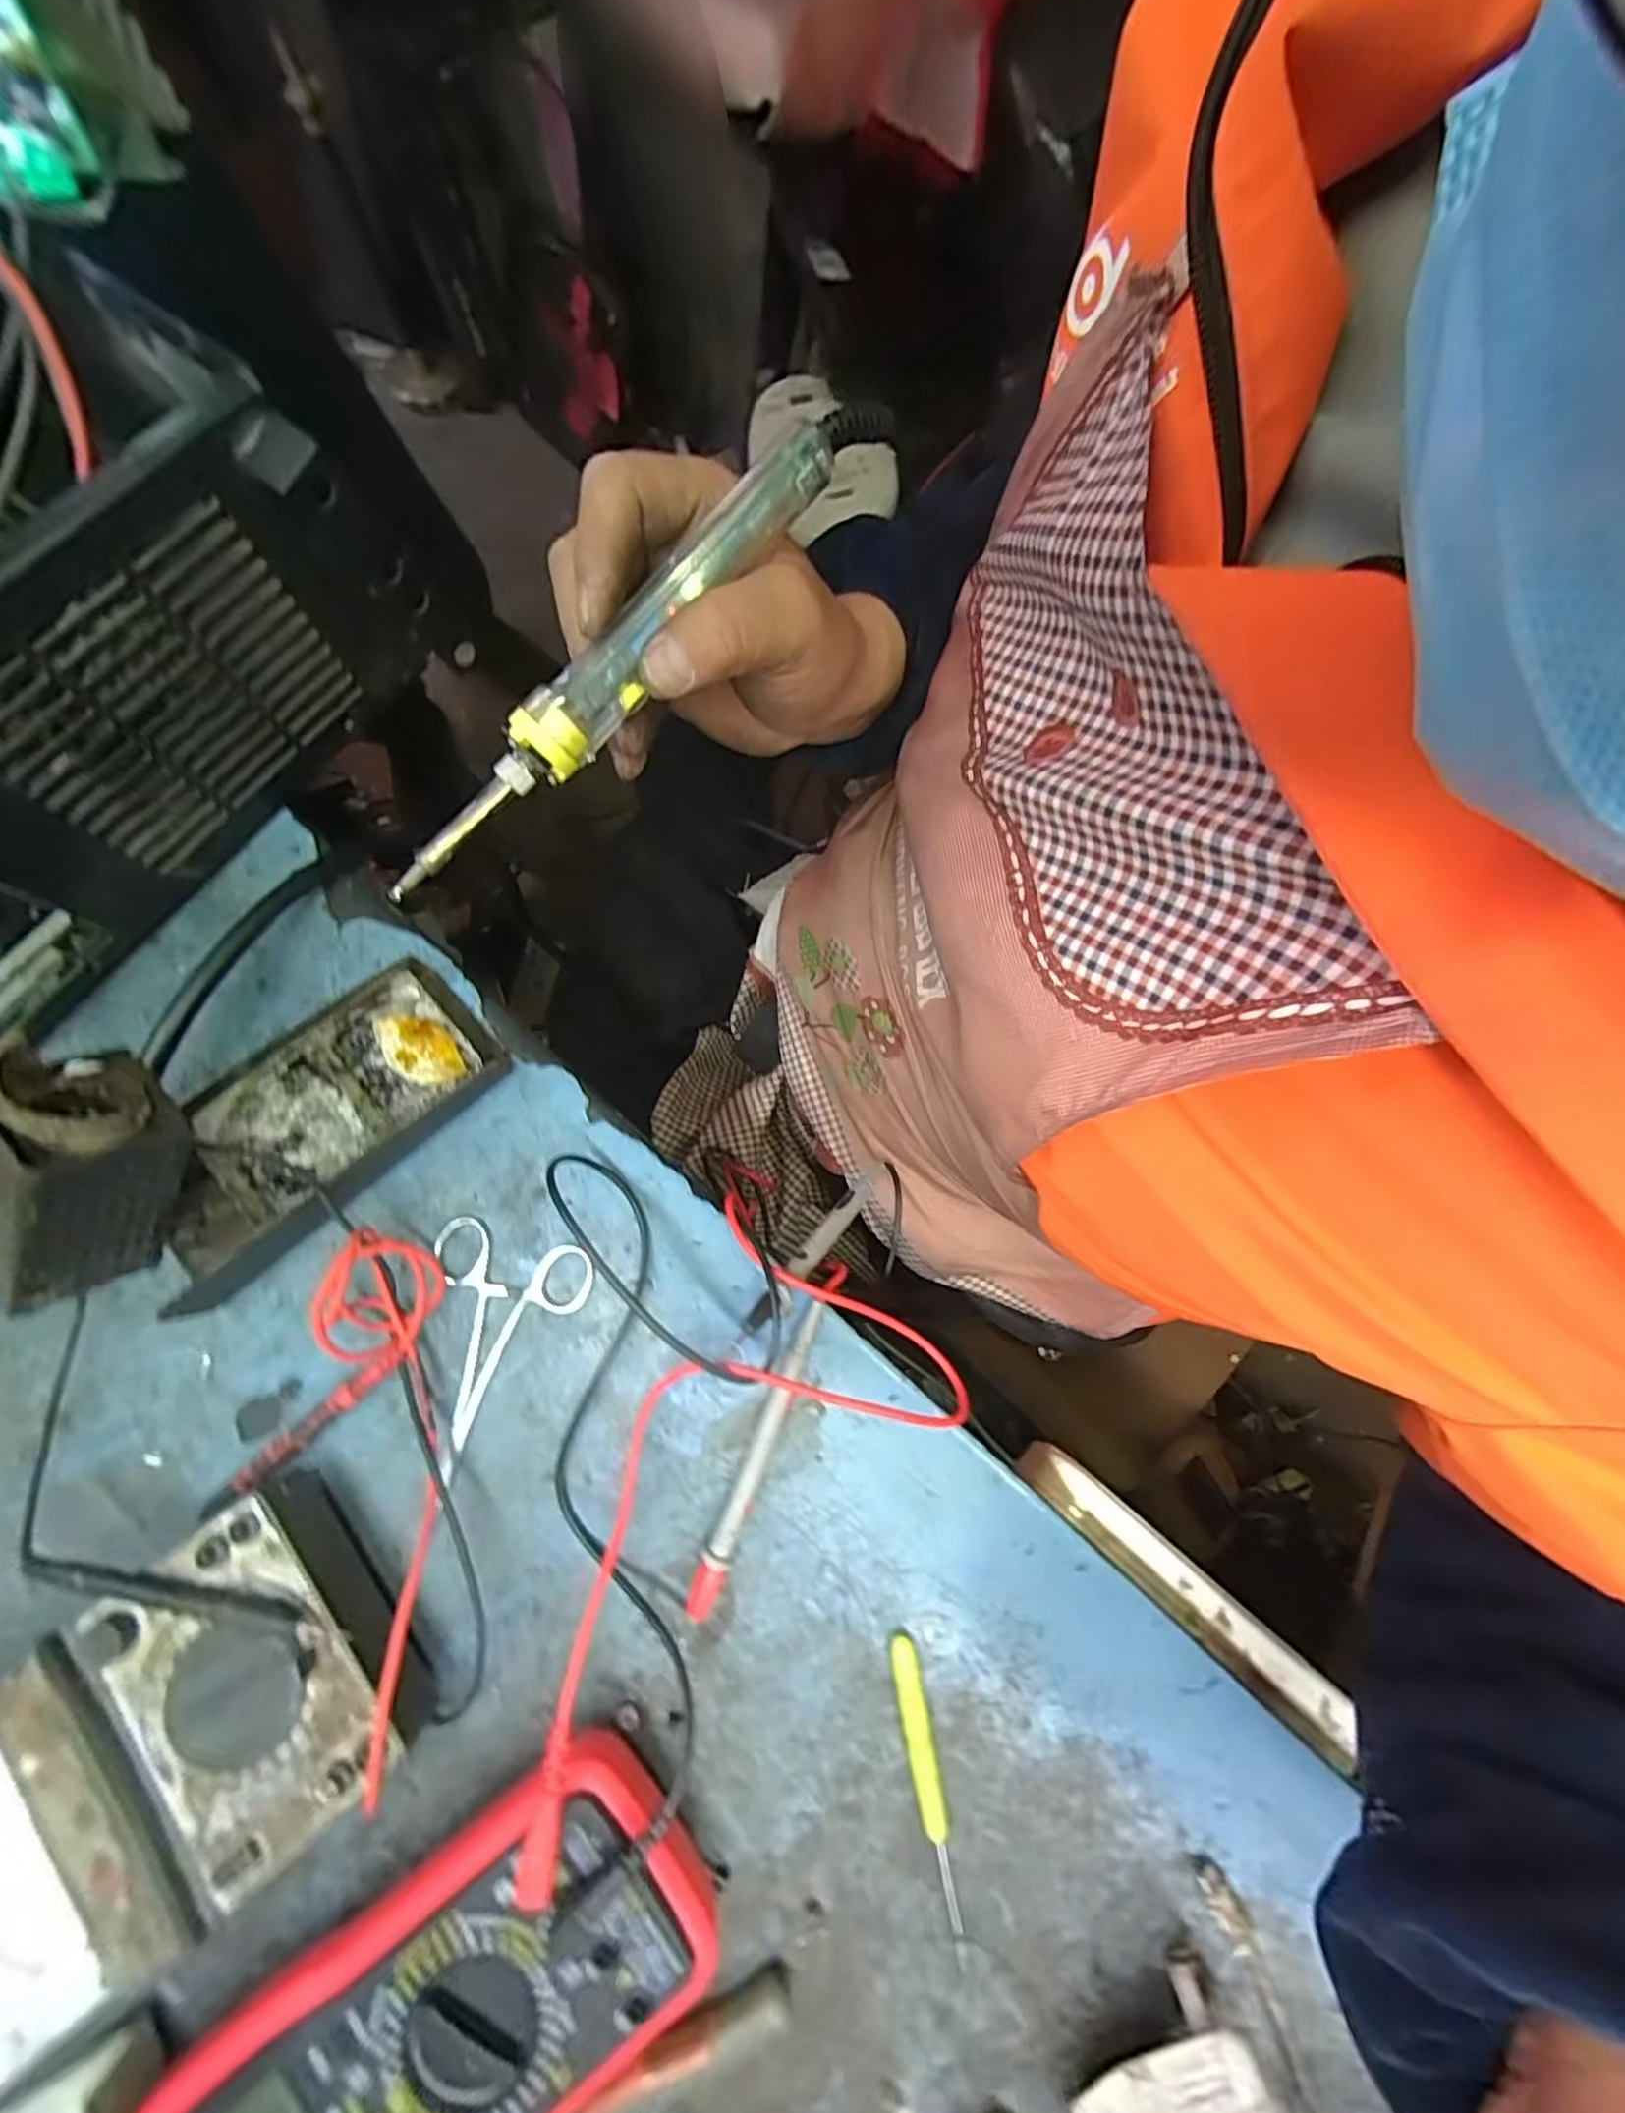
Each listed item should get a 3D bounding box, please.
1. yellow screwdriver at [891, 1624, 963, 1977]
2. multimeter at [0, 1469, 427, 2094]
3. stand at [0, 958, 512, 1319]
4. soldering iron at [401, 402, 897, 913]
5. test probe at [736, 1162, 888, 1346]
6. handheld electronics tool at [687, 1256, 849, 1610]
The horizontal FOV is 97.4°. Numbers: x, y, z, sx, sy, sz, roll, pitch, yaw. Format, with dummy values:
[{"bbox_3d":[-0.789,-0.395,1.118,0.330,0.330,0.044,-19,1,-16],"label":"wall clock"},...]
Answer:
[{"bbox_3d":[0.046,0.290,0.279,0.011,0.010,0.108,-10,79,-3],"label":"yellow screwdriver"},{"bbox_3d":[-0.239,0.251,0.256,0.185,0.048,0.112,-38,82,-8],"label":"multimeter"},{"bbox_3d":[-0.221,0.024,0.275,0.163,0.108,0.066,-42,82,-9],"label":"stand"},{"bbox_3d":[-0.061,-0.142,0.249,0.019,0.018,0.232,45,92,7],"label":"soldering iron"},{"bbox_3d":[0.005,0.087,0.334,0.012,0.007,0.125,43,42,7],"label":"test probe"},{"bbox_3d":[-0.019,0.159,0.302,0.011,0.014,0.145,24,79,3],"label":"handheld electronics tool"}]

